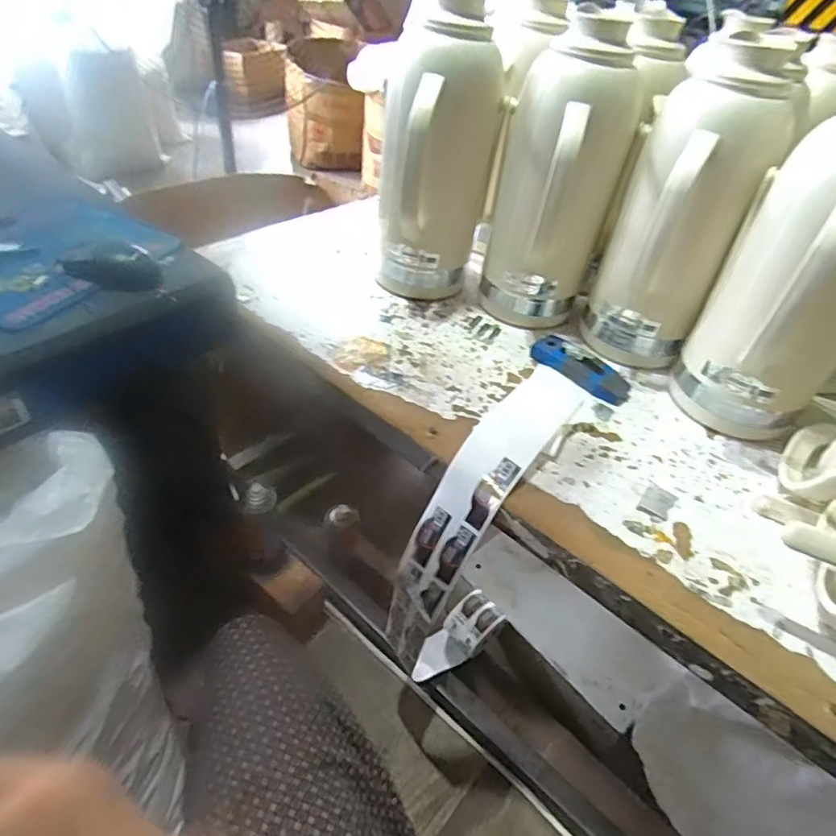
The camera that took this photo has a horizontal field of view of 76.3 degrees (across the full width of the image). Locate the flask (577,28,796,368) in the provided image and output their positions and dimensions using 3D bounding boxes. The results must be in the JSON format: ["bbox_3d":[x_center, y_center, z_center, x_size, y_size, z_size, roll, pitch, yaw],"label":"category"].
[{"bbox_3d":[0.328,-0.240,0.677,0.137,0.355,0.145,13,43,7],"label":"flask"}]

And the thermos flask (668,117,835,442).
[{"bbox_3d":[0.425,-0.144,0.586,0.133,0.358,0.149,3,42,-4],"label":"thermos flask"}]

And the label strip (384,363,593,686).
[{"bbox_3d":[0.060,0.137,0.665,0.083,0.436,0.174,35,11,28],"label":"label strip"}]

